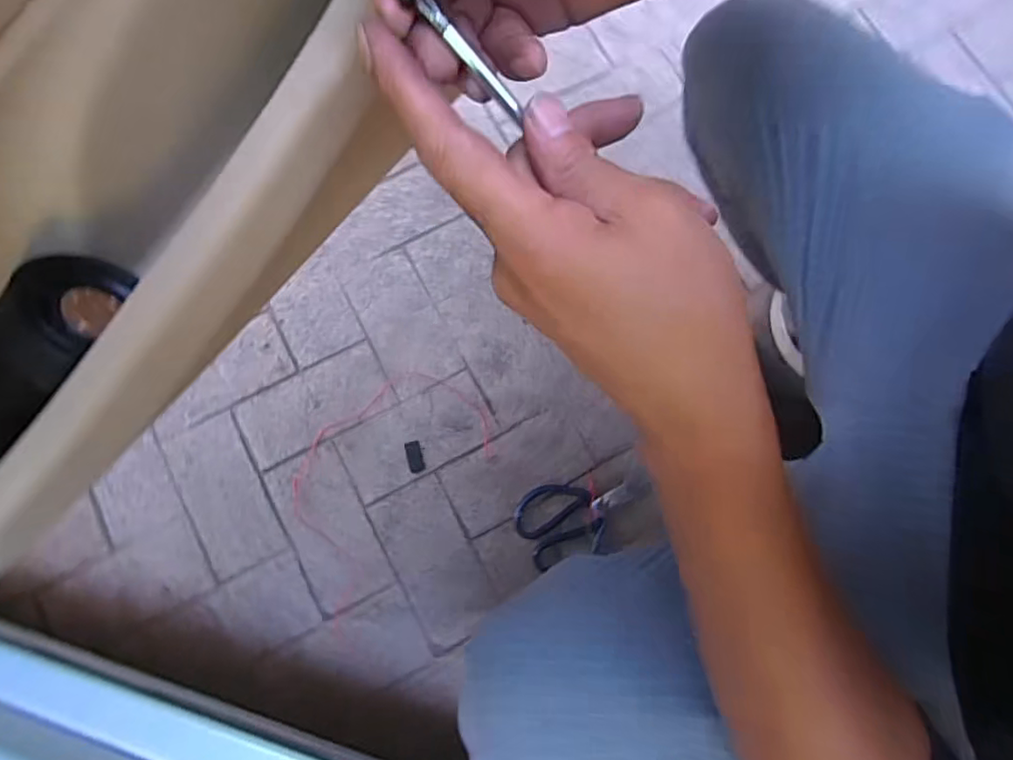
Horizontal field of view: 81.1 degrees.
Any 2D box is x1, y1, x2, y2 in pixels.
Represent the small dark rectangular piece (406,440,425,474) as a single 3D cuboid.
[{"bbox_3d":[-0.117,0.097,0.755,0.019,0.004,0.041,-17,78,-3],"label":"small dark rectangular piece"}]

